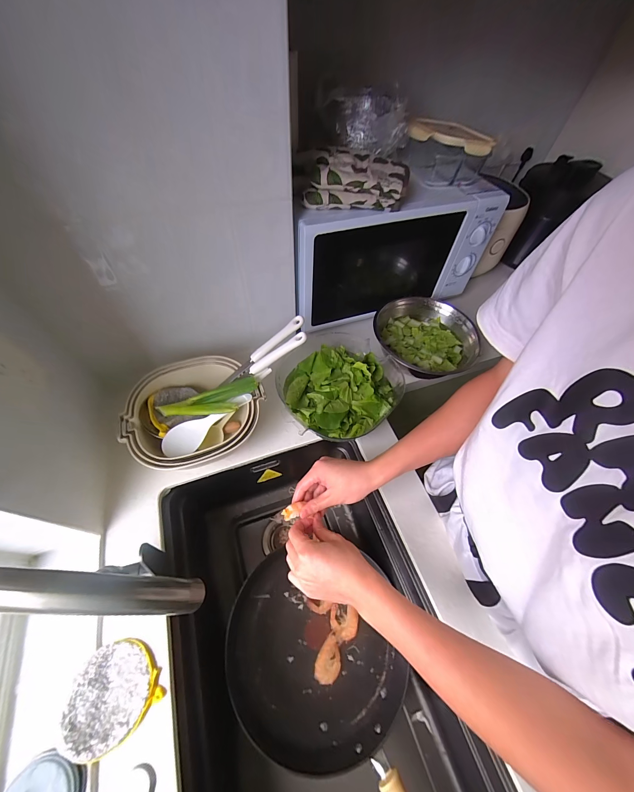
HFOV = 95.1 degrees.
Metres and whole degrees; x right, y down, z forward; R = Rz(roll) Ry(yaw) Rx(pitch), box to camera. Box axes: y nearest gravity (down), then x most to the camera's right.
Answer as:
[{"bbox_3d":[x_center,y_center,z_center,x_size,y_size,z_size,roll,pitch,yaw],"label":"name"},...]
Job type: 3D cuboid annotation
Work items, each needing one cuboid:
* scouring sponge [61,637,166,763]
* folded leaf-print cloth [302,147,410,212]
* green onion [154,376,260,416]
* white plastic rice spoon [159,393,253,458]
[{"bbox_3d":[-0.266,0.382,0.371,0.101,0.013,0.103,38,63,20],"label":"scouring sponge"},{"bbox_3d":[0.067,-0.399,0.531,0.202,0.055,0.128,0,57,-3],"label":"folded leaf-print cloth"},{"bbox_3d":[-0.198,0.014,0.521,0.183,0.019,0.059,-16,58,1],"label":"green onion"},{"bbox_3d":[-0.195,0.048,0.521,0.173,0.027,0.042,-34,64,-7],"label":"white plastic rice spoon"}]

